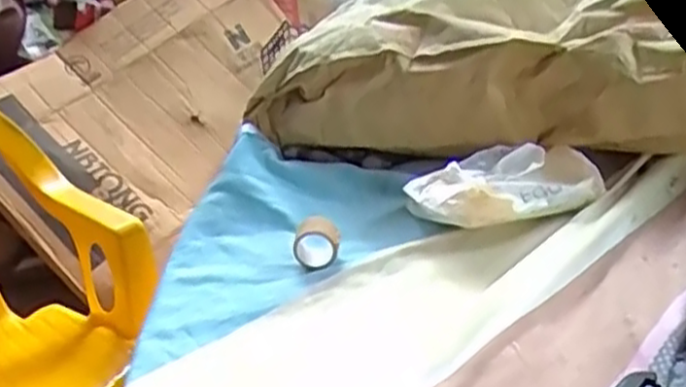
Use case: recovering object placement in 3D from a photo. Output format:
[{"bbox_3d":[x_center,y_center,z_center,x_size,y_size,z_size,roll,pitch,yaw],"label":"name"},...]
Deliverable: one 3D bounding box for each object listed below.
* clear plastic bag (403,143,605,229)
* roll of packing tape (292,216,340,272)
[{"bbox_3d":[0.131,-0.005,0.586,0.145,0.043,0.086,-14,28,-17],"label":"clear plastic bag"},{"bbox_3d":[-0.020,0.036,0.550,0.035,0.036,0.022,-6,26,-2],"label":"roll of packing tape"}]

